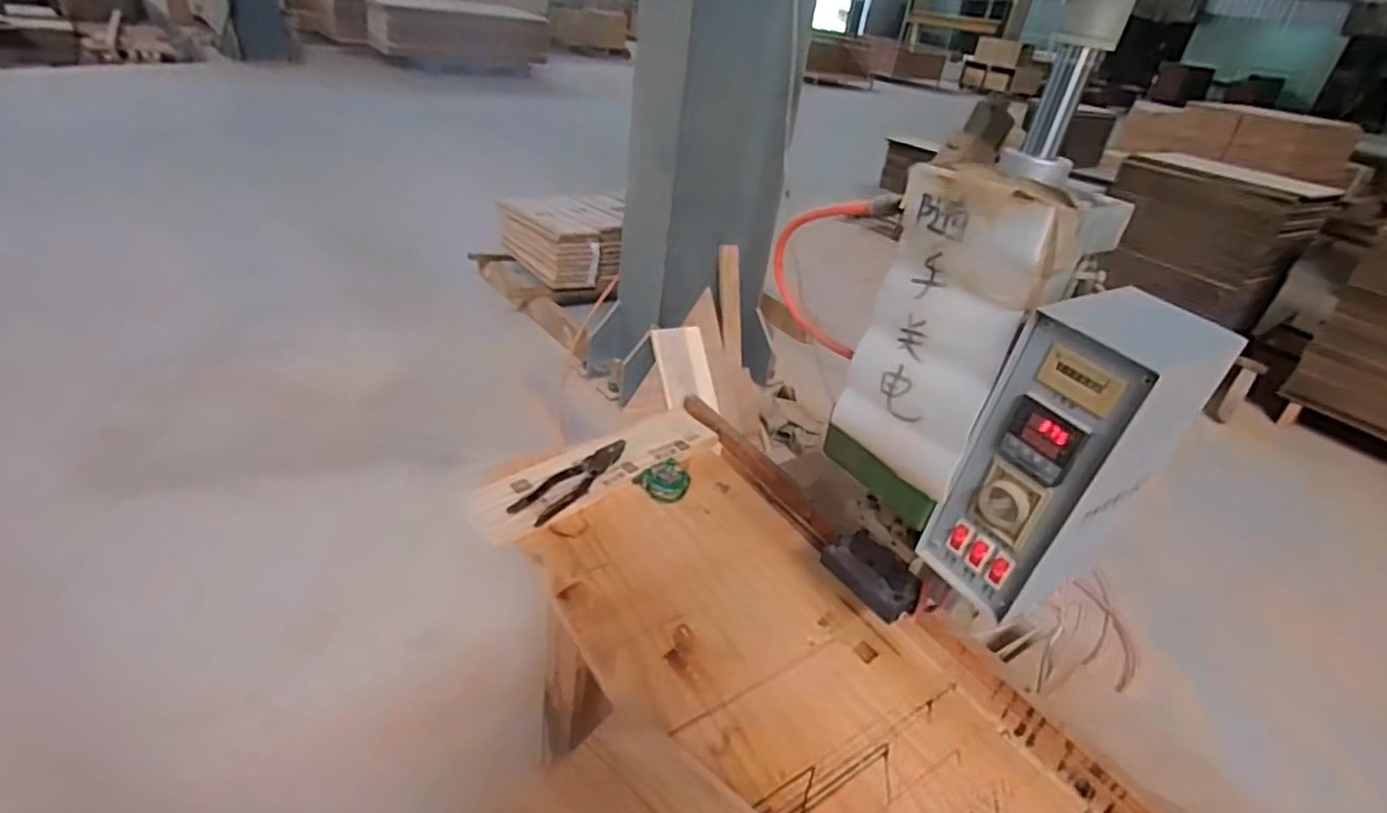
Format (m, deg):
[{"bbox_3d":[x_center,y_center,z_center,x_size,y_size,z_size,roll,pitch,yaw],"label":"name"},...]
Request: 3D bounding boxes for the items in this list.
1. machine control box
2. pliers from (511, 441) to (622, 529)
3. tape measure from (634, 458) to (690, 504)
[{"bbox_3d":[0.285,0.037,0.508,0.130,0.244,0.099,-12,37,-30],"label":"machine control box"},{"bbox_3d":[-0.152,0.092,0.868,0.046,0.022,0.189,22,34,21],"label":"pliers"},{"bbox_3d":[-0.038,0.098,0.892,0.054,0.028,0.057,-17,40,-36],"label":"tape measure"}]

